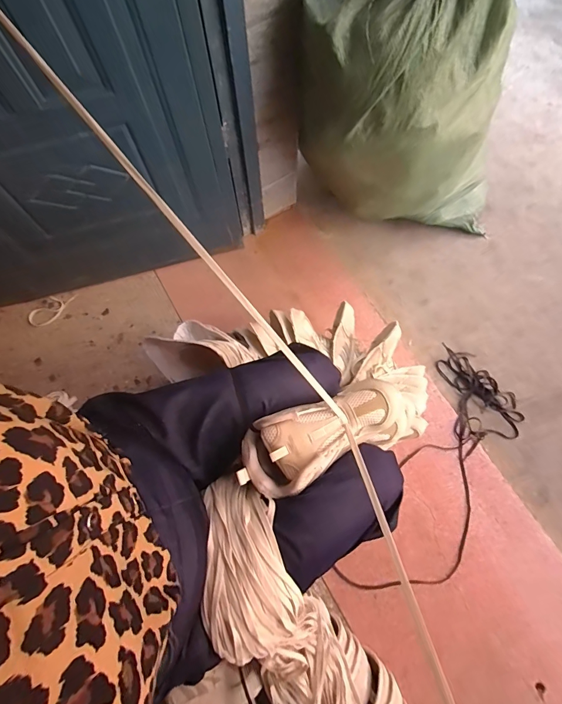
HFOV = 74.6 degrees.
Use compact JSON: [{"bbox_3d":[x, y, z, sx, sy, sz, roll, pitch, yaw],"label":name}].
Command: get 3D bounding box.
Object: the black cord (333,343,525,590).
[{"bbox_3d":[0.384,0.291,0.880,0.232,0.022,0.632,31,73,9],"label":"black cord"}]

